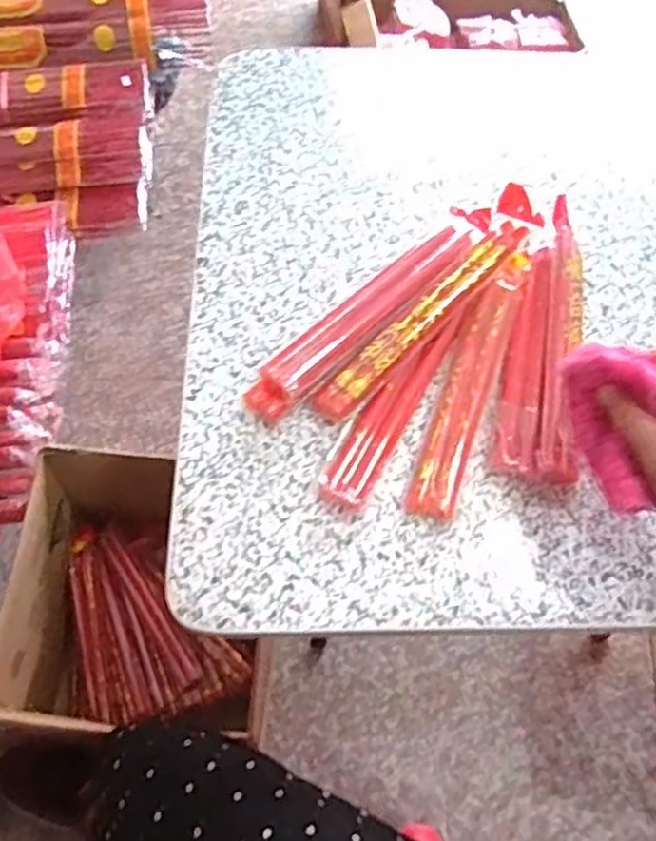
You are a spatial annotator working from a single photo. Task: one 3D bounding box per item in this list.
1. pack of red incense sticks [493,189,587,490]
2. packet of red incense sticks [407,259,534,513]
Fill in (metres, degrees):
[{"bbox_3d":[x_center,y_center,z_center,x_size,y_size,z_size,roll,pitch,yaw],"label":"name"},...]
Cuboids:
[{"bbox_3d":[0.193,-0.073,0.630,0.064,0.035,0.274,13,61,3],"label":"pack of red incense sticks"},{"bbox_3d":[0.121,-0.039,0.617,0.042,0.026,0.270,19,62,7],"label":"packet of red incense sticks"}]

